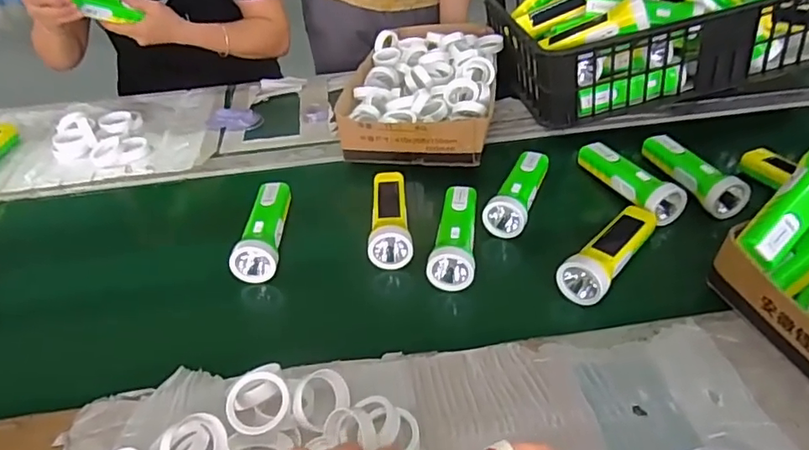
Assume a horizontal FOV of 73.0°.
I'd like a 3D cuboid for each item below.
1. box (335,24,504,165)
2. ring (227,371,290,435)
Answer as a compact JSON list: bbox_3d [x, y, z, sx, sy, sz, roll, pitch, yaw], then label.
[{"bbox_3d":[0.036,-0.225,0.883,0.221,0.083,0.341,6,41,10],"label":"box"},{"bbox_3d":[-0.126,0.153,0.471,0.051,0.009,0.052,2,58,-4],"label":"ring"}]

